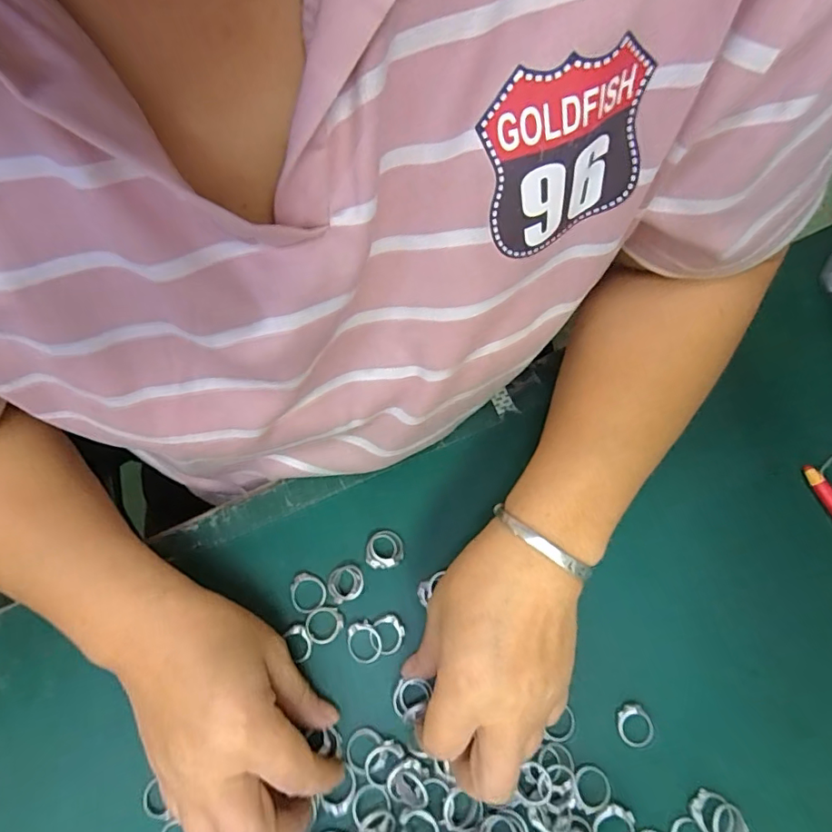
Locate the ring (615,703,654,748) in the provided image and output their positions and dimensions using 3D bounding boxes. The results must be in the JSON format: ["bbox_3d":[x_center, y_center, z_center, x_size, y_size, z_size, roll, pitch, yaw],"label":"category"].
[{"bbox_3d":[0.121,0.171,0.280,0.019,0.004,0.022,-27,72,-7],"label":"ring"}]

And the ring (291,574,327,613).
[{"bbox_3d":[-0.066,0.107,0.309,0.021,0.004,0.024,-42,74,-12],"label":"ring"}]

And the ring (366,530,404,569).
[{"bbox_3d":[-0.019,0.082,0.315,0.023,0.006,0.022,-1,71,2],"label":"ring"}]

